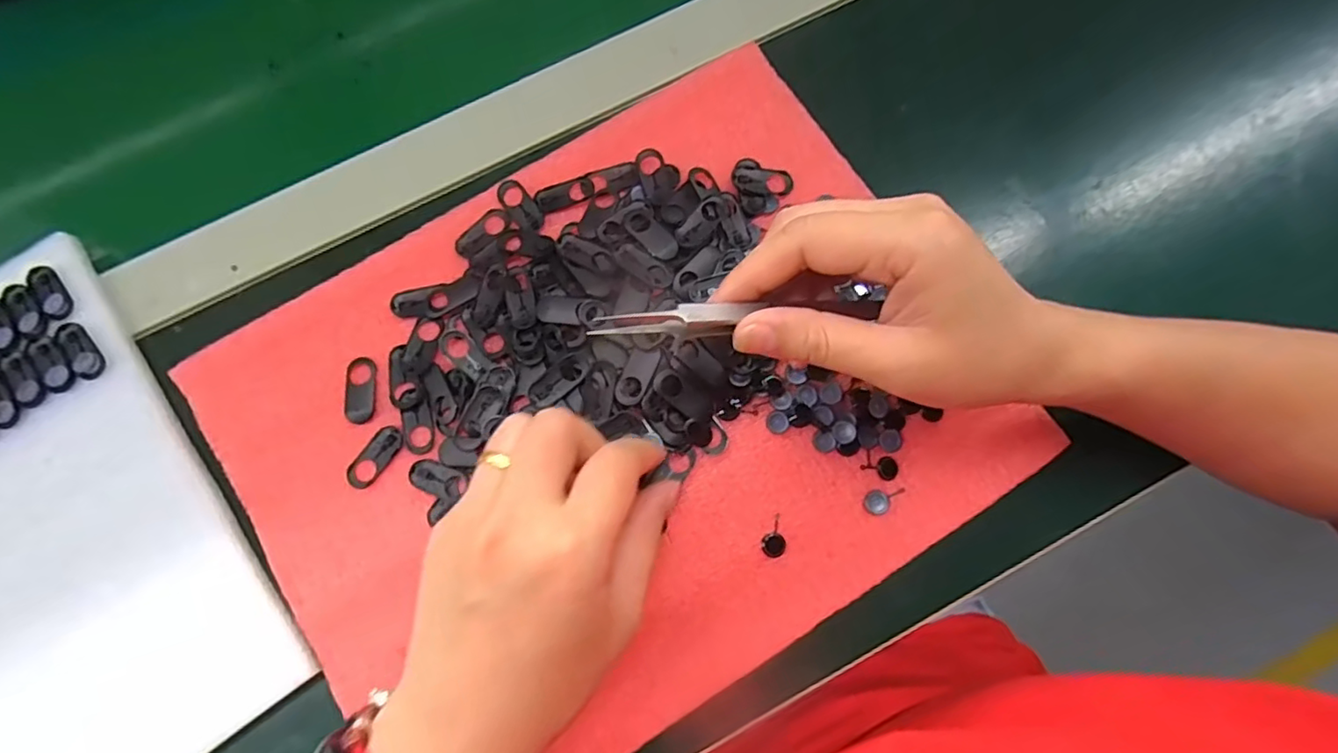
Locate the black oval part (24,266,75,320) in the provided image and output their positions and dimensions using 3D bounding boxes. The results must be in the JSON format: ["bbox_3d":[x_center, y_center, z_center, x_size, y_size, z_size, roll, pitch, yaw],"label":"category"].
[{"bbox_3d":[-0.303,-0.042,0.294,0.014,0.004,0.032,-42,80,-7],"label":"black oval part"}]

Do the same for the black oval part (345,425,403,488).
[{"bbox_3d":[-0.138,0.037,0.282,0.013,0.004,0.032,32,81,7],"label":"black oval part"}]

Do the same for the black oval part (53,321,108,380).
[{"bbox_3d":[-0.282,-0.013,0.287,0.013,0.004,0.032,-44,81,-7],"label":"black oval part"}]

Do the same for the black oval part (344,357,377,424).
[{"bbox_3d":[-0.148,0.006,0.288,0.015,0.004,0.032,-4,78,0],"label":"black oval part"}]

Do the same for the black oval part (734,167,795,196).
[{"bbox_3d":[0.049,-0.101,0.310,0.030,0.005,0.014,4,78,2],"label":"black oval part"}]

